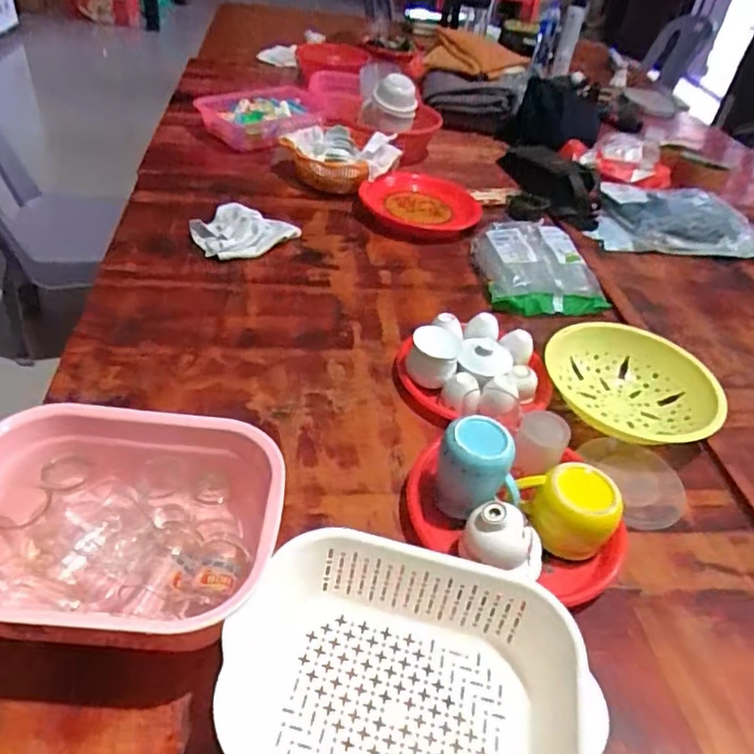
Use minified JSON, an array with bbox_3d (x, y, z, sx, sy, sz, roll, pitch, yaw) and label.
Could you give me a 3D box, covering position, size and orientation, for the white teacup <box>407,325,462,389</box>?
[{"bbox_3d":[0.079,-0.024,0.871,0.071,0.069,0.065,4,40,-3],"label":"white teacup"}]

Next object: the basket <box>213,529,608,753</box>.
[{"bbox_3d":[0.031,0.267,0.532,0.306,0.098,0.199,12,41,7],"label":"basket"}]

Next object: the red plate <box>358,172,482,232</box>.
[{"bbox_3d":[0.096,-0.384,1.310,0.258,0.040,0.222,8,40,2],"label":"red plate"}]

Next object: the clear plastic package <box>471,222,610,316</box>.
[{"bbox_3d":[0.296,-0.207,1.132,0.202,0.064,0.225,-1,41,-9],"label":"clear plastic package"}]

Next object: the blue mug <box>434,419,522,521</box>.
[{"bbox_3d":[0.120,0.108,0.708,0.098,0.107,0.077,14,41,9],"label":"blue mug"}]

